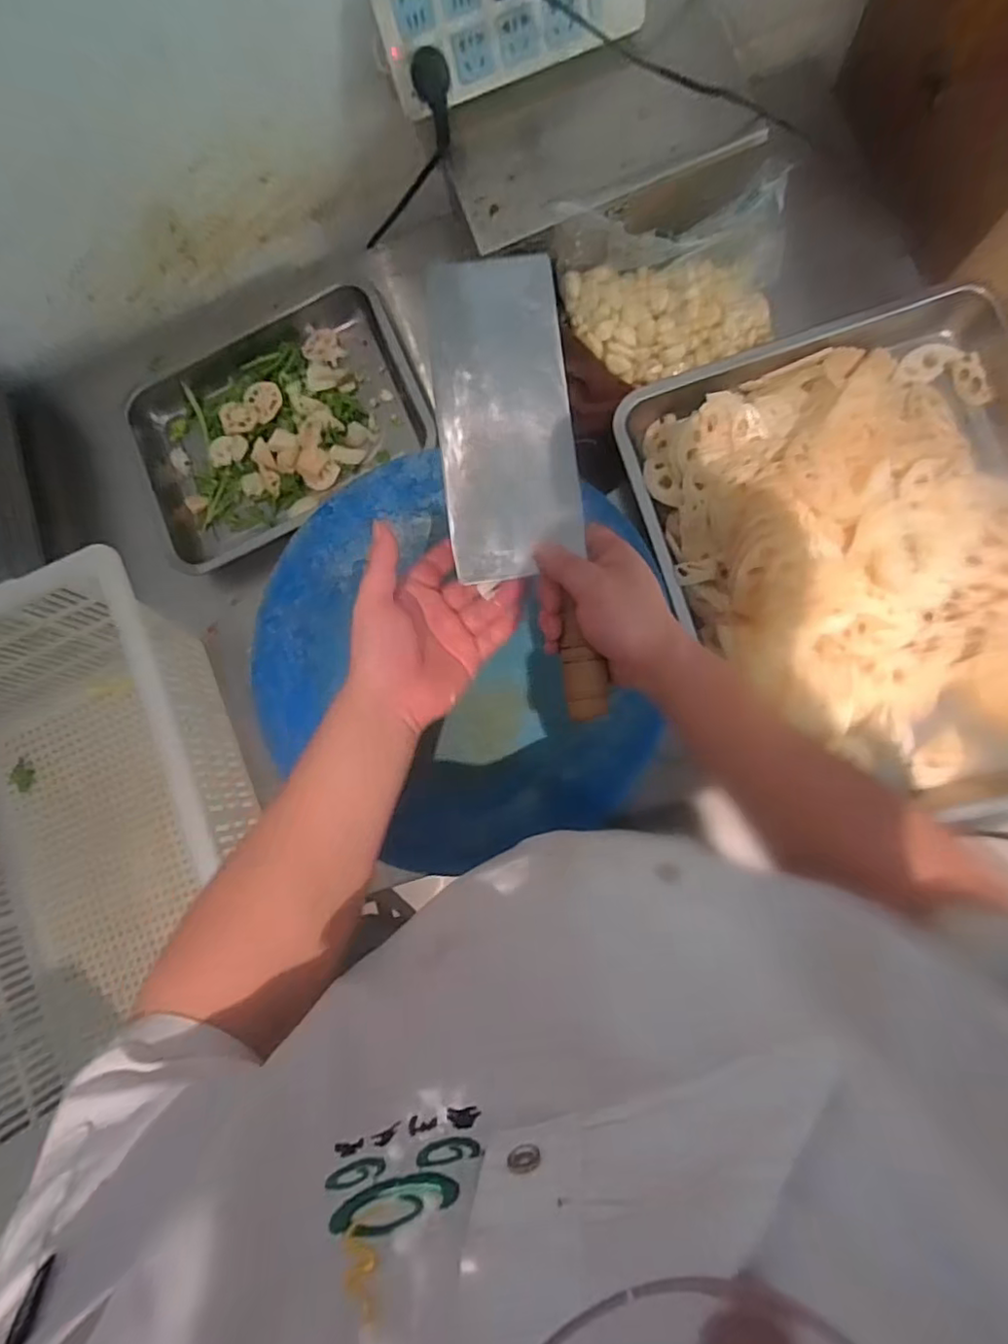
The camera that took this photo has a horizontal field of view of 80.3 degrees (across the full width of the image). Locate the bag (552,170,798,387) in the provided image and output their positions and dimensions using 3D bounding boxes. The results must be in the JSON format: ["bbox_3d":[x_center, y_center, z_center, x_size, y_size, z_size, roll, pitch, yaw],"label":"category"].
[{"bbox_3d":[0.156,-0.364,0.567,0.213,0.132,0.105,3,85,8],"label":"bag"}]

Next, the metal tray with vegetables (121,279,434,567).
[{"bbox_3d":[-0.270,-0.294,0.713,0.339,0.051,0.244,-26,82,5],"label":"metal tray with vegetables"}]

